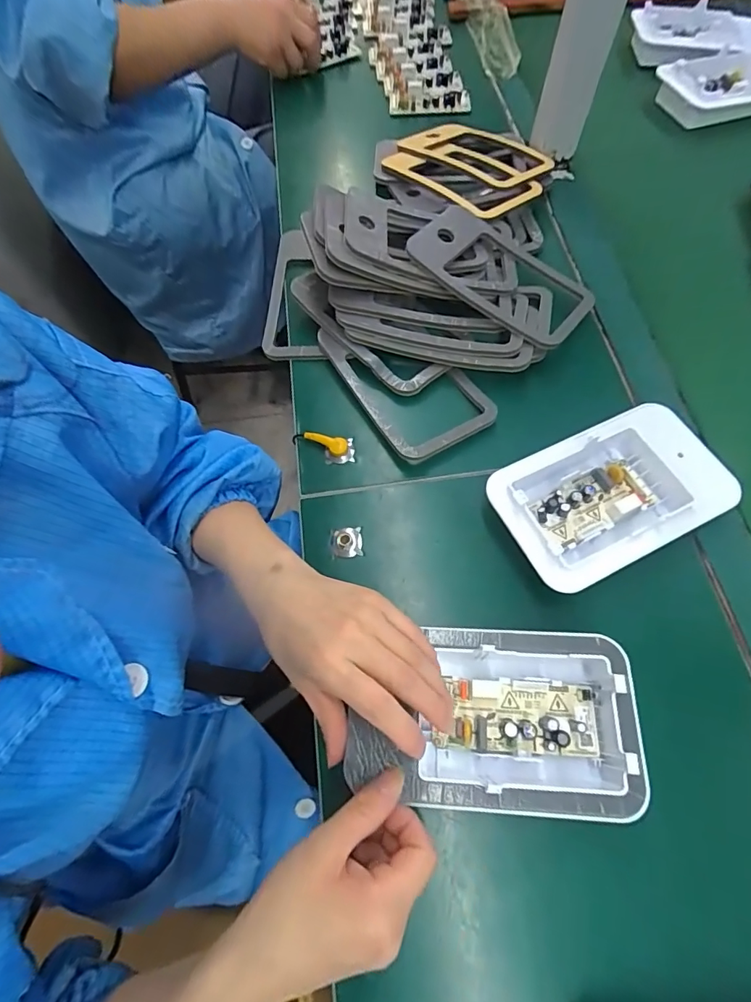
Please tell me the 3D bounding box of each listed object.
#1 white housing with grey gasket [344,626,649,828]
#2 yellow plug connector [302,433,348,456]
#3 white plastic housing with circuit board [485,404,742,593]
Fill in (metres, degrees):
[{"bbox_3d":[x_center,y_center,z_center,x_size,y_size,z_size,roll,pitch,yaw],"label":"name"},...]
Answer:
[{"bbox_3d":[0.070,0.134,0.291,0.166,0.044,0.102,3,67,1],"label":"white housing with grey gasket"},{"bbox_3d":[-0.043,-0.048,0.392,0.038,0.007,0.013,13,67,6],"label":"yellow plug connector"},{"bbox_3d":[0.178,-0.007,0.351,0.170,0.037,0.098,-26,69,-10],"label":"white plastic housing with circuit board"}]

